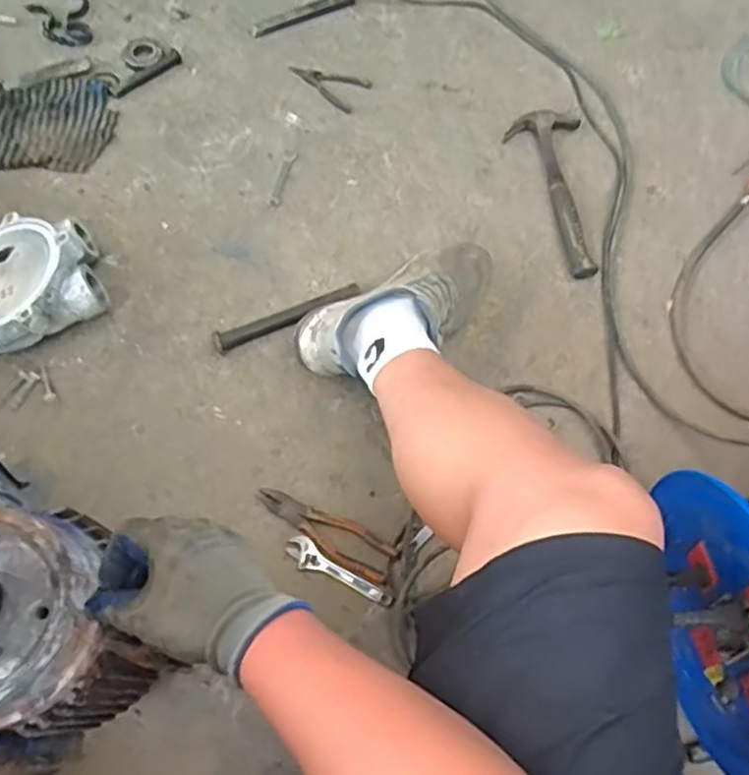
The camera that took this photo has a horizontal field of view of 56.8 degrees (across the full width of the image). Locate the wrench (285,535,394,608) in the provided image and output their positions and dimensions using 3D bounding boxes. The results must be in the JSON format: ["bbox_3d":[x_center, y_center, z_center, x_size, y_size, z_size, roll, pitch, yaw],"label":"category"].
[{"bbox_3d":[-0.043,0.226,0.834,0.142,0.016,0.031,29,69,12],"label":"wrench"}]

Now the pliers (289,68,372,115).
[{"bbox_3d":[-0.069,-0.517,1.165,0.135,0.008,0.079,39,70,14],"label":"pliers"}]

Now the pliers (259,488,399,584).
[{"bbox_3d":[-0.059,0.174,0.851,0.179,0.023,0.052,27,69,11],"label":"pliers"}]

